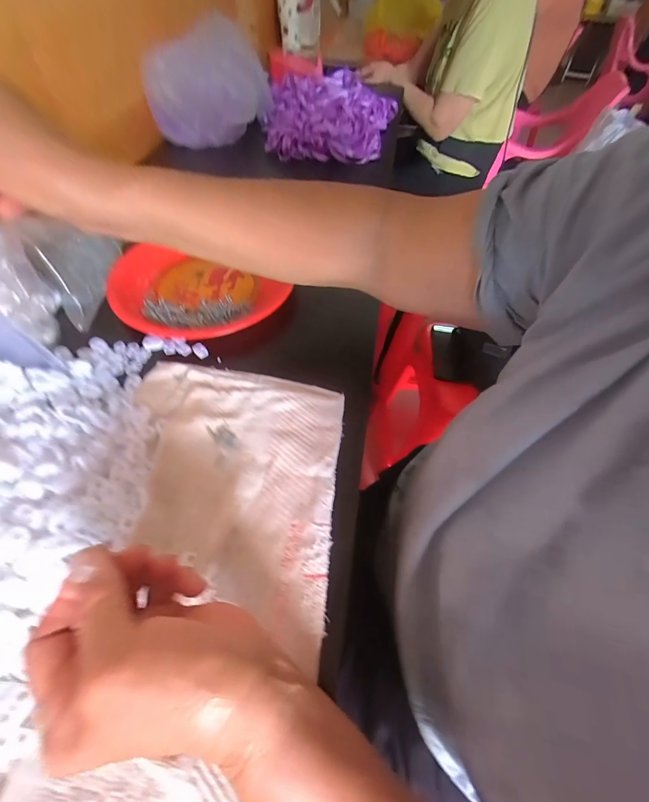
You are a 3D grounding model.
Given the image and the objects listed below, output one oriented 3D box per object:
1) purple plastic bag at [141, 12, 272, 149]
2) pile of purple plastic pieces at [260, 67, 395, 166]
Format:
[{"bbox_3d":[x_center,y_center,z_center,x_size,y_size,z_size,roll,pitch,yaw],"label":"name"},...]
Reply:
[{"bbox_3d":[-0.211,-0.598,0.615,0.084,0.151,0.246,38,63,21],"label":"purple plastic bag"},{"bbox_3d":[0.006,-0.583,0.653,0.261,0.075,0.229,7,56,3],"label":"pile of purple plastic pieces"}]

